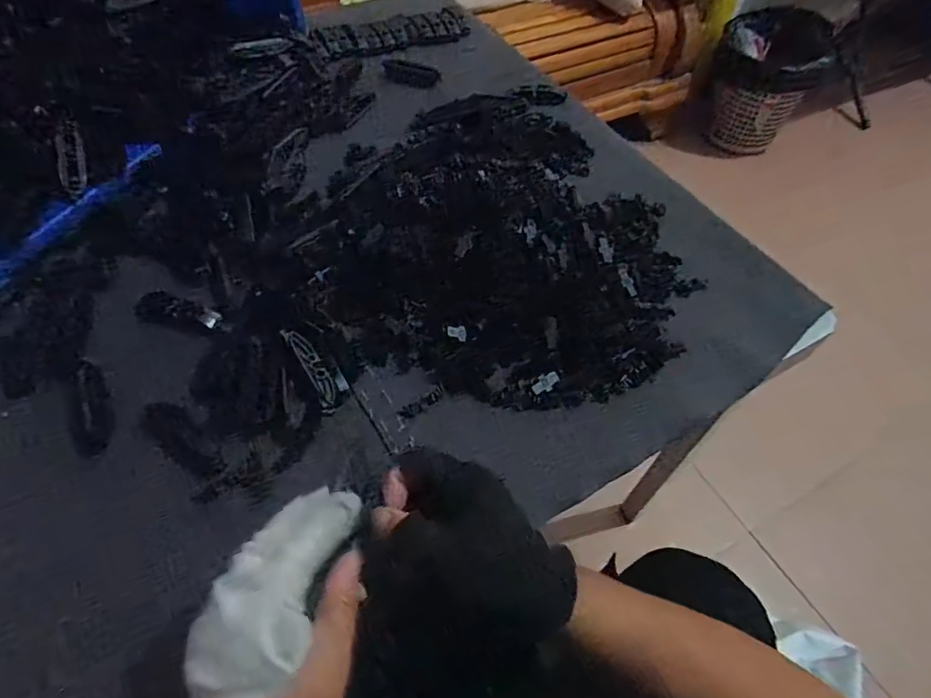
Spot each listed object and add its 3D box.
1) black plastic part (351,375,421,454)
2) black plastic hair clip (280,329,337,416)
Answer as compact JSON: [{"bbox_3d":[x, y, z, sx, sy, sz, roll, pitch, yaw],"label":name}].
[{"bbox_3d":[-0.064,0.051,0.425,0.022,0.004,0.075,-28,61,-20],"label":"black plastic part"},{"bbox_3d":[-0.119,0.015,0.426,0.017,0.019,0.076,-26,59,-19],"label":"black plastic hair clip"}]

